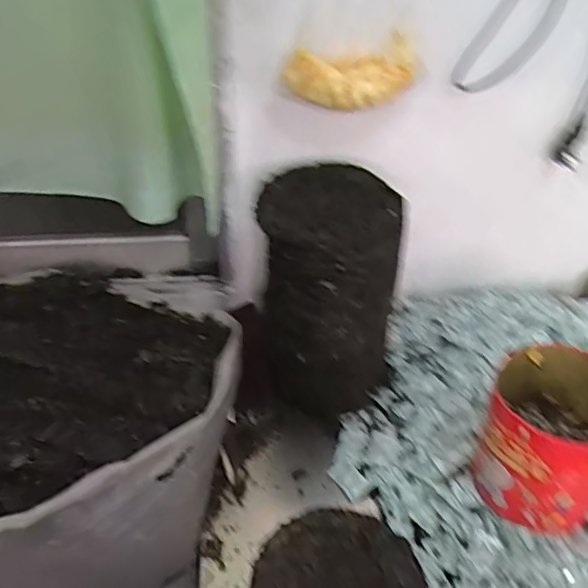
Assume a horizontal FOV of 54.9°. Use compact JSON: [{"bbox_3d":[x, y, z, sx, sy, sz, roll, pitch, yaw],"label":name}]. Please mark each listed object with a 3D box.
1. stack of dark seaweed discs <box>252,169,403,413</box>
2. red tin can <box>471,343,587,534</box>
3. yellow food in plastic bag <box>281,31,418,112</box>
[{"bbox_3d":[0.051,-0.001,0.885,0.208,0.331,0.189,7,38,7],"label":"stack of dark seaweed discs"},{"bbox_3d":[0.323,0.187,0.720,0.152,0.184,0.145,1,38,-1],"label":"red tin can"},{"bbox_3d":[0.077,-0.301,0.780,0.177,0.086,0.027,-4,38,-7],"label":"yellow food in plastic bag"}]

